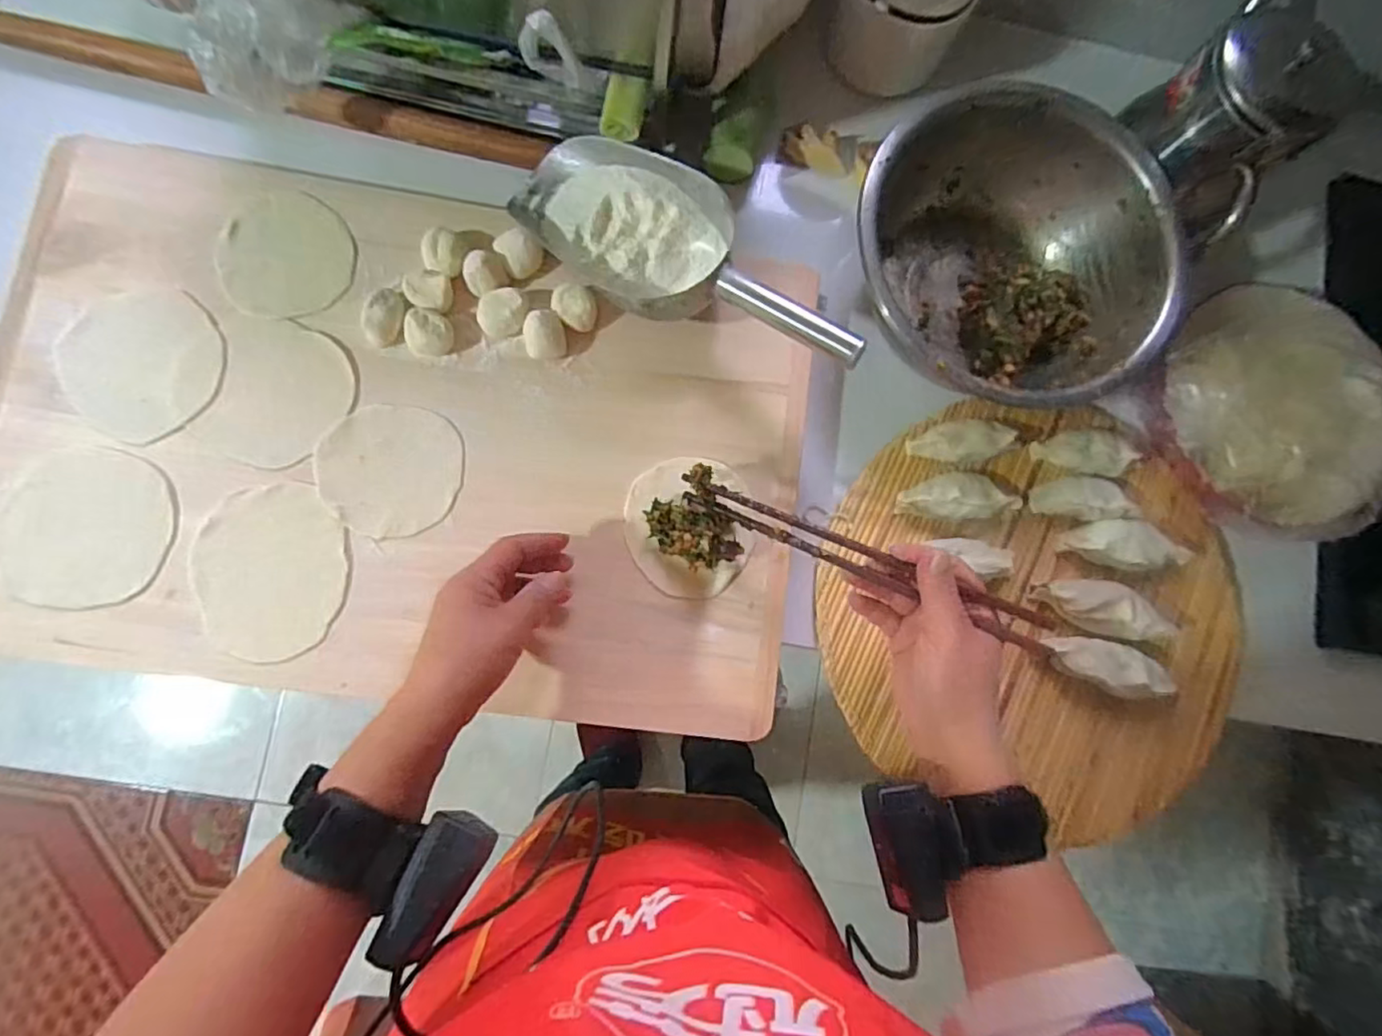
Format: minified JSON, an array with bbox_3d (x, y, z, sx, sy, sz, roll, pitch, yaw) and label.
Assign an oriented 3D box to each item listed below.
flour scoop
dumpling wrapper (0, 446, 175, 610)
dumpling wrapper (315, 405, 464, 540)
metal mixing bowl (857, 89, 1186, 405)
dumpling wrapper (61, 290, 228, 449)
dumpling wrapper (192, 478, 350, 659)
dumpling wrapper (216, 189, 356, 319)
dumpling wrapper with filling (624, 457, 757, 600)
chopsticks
[{"bbox_3d":[-0.007,-0.184,0.441,0.279,0.047,0.104,36,80,15],"label":"flour scoop"},{"bbox_3d":[-0.405,0.006,0.416,0.105,0.005,0.103,1,83,-6],"label":"dumpling wrapper"},{"bbox_3d":[-0.214,-0.034,0.445,0.095,0.004,0.092,1,83,-6],"label":"dumpling wrapper"},{"bbox_3d":[0.234,-0.188,0.479,0.225,0.080,0.219,1,83,-6],"label":"metal mixing bowl"},{"bbox_3d":[-0.381,-0.110,0.432,0.100,0.004,0.105,1,83,-6],"label":"dumpling wrapper"},{"bbox_3d":[-0.286,0.037,0.427,0.096,0.004,0.114,-10,88,-5],"label":"dumpling wrapper"},{"bbox_3d":[-0.293,-0.192,0.453,0.087,0.005,0.092,1,83,-6],"label":"dumpling wrapper"},{"bbox_3d":[0.001,0.005,0.443,0.089,0.040,0.100,-4,84,-7],"label":"dumpling wrapper with filling"},{"bbox_3d":[0.105,0.026,0.404,0.240,0.022,0.019,23,80,17],"label":"chopsticks"}]

